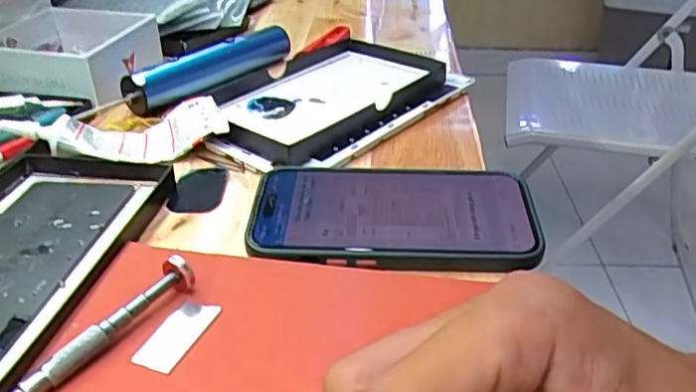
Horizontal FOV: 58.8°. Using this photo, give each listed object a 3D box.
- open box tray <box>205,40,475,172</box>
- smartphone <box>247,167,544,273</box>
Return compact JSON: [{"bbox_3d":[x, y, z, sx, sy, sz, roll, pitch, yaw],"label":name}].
[{"bbox_3d":[-0.016,-0.080,0.461,0.123,0.027,0.198,27,41,36],"label":"open box tray"},{"bbox_3d":[0.024,0.009,0.327,0.144,0.017,0.070,1,32,1],"label":"smartphone"}]

